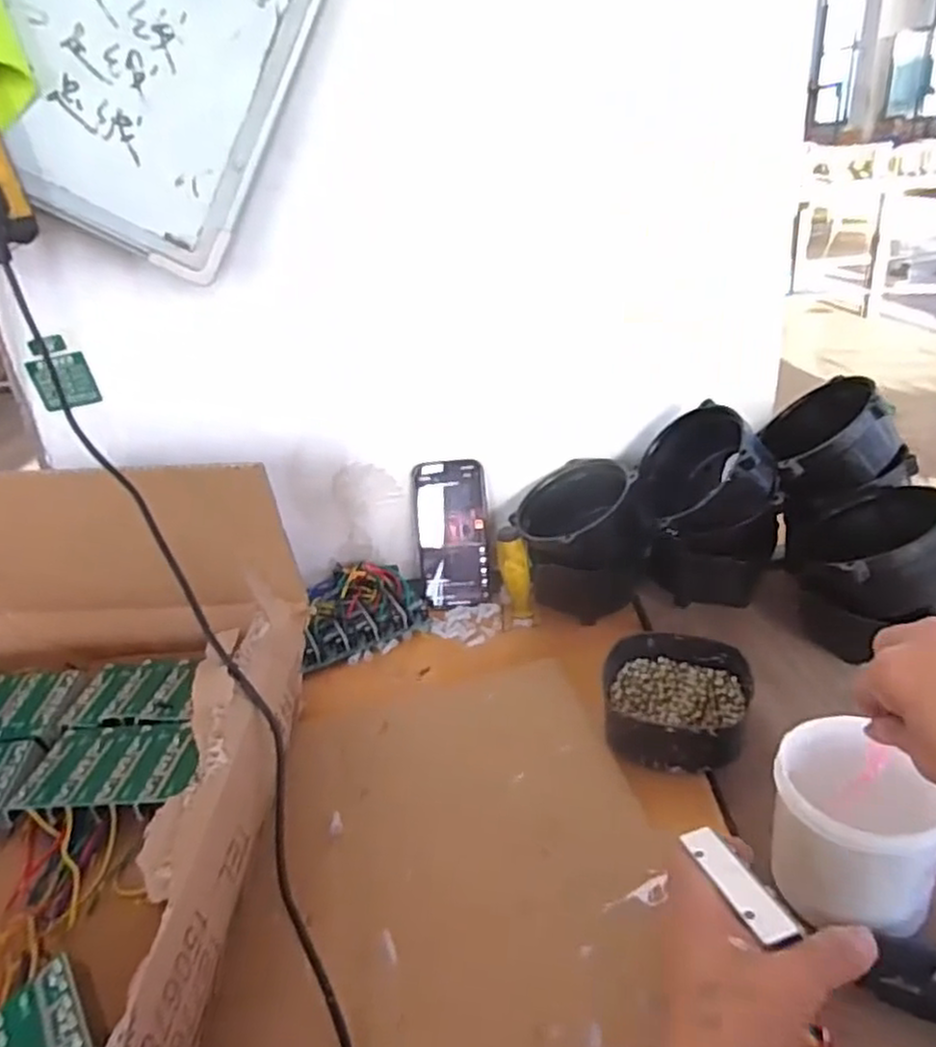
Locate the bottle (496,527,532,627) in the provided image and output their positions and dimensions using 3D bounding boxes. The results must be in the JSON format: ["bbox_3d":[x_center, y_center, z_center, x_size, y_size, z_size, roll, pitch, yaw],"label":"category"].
[{"bbox_3d":[0.051,0.057,0.755,0.032,0.105,0.026,-2,28,9],"label":"bottle"}]

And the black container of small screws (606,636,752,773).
[{"bbox_3d":[0.173,0.150,0.603,0.119,0.042,0.126,4,29,19],"label":"black container of small screws"}]

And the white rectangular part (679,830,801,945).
[{"bbox_3d":[0.140,0.186,0.375,0.019,0.004,0.078,-11,15,-9],"label":"white rectangular part"}]

